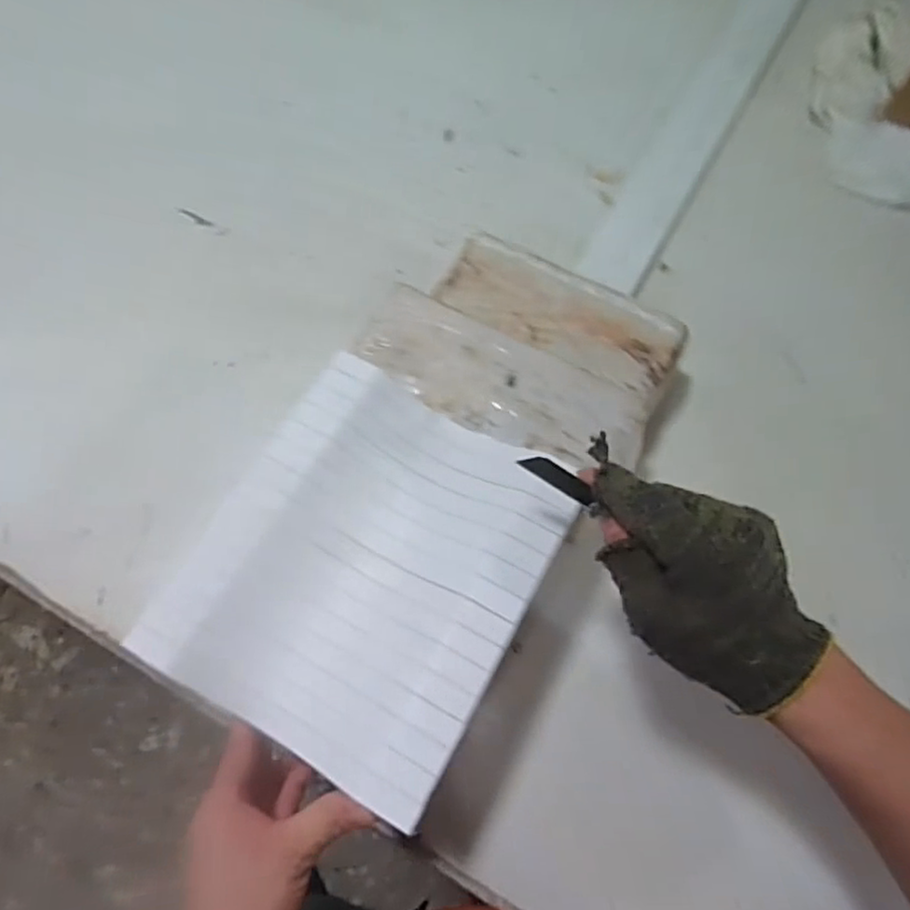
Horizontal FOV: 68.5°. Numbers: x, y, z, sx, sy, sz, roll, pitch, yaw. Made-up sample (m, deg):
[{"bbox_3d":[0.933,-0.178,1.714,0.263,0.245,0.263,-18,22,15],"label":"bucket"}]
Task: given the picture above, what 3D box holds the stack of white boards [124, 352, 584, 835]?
[{"bbox_3d":[-0.051,0.066,0.410,0.193,0.019,0.225,29,70,9],"label":"stack of white boards"}]

